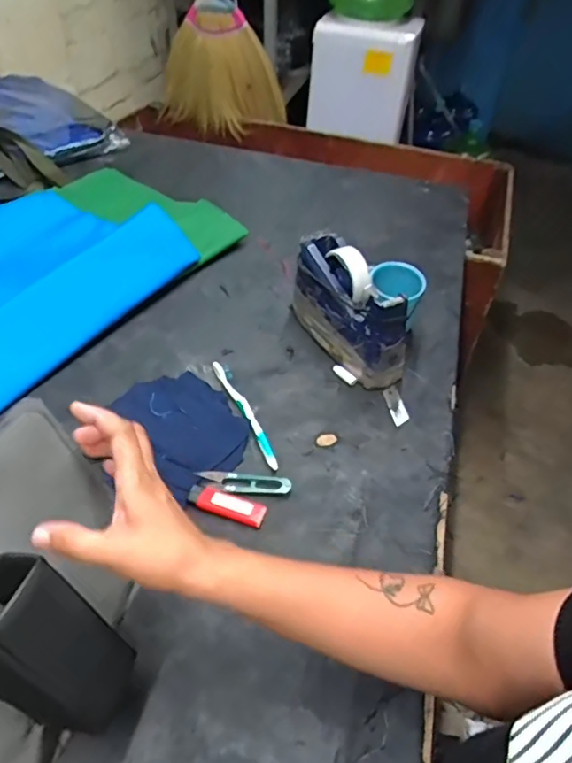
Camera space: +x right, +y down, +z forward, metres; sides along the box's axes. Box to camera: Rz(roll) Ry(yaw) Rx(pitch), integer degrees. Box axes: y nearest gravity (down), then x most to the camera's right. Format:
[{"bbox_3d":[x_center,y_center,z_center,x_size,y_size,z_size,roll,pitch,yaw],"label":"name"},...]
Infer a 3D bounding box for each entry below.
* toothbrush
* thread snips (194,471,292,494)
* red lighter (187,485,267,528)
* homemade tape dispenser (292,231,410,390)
[{"bbox_3d":[-0.047,0.035,0.633,0.017,0.007,0.174,-18,48,-21],"label":"toothbrush"},{"bbox_3d":[-0.045,0.107,0.562,0.100,0.005,0.025,5,44,0],"label":"thread snips"},{"bbox_3d":[-0.060,0.125,0.542,0.080,0.007,0.027,15,45,11],"label":"red lighter"},{"bbox_3d":[0.081,-0.096,0.696,0.066,0.115,0.205,-21,49,-23],"label":"homemade tape dispenser"}]

